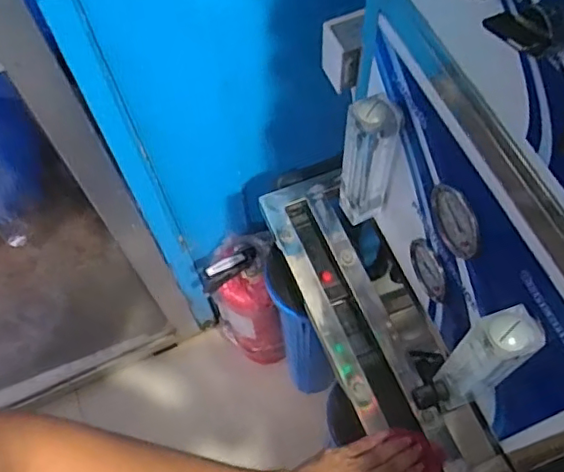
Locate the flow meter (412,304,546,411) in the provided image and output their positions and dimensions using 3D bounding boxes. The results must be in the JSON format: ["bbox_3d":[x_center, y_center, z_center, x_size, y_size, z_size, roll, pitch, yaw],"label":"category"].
[{"bbox_3d":[0.157,0.109,0.476,0.066,0.156,0.039,-34,66,-14],"label":"flow meter"}]

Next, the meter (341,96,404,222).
[{"bbox_3d":[0.084,-0.072,0.577,0.047,0.169,0.031,-23,64,-9],"label":"meter"}]

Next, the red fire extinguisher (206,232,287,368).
[{"bbox_3d":[-0.074,0.144,1.167,0.125,0.447,0.125,-9,63,-2],"label":"red fire extinguisher"}]

